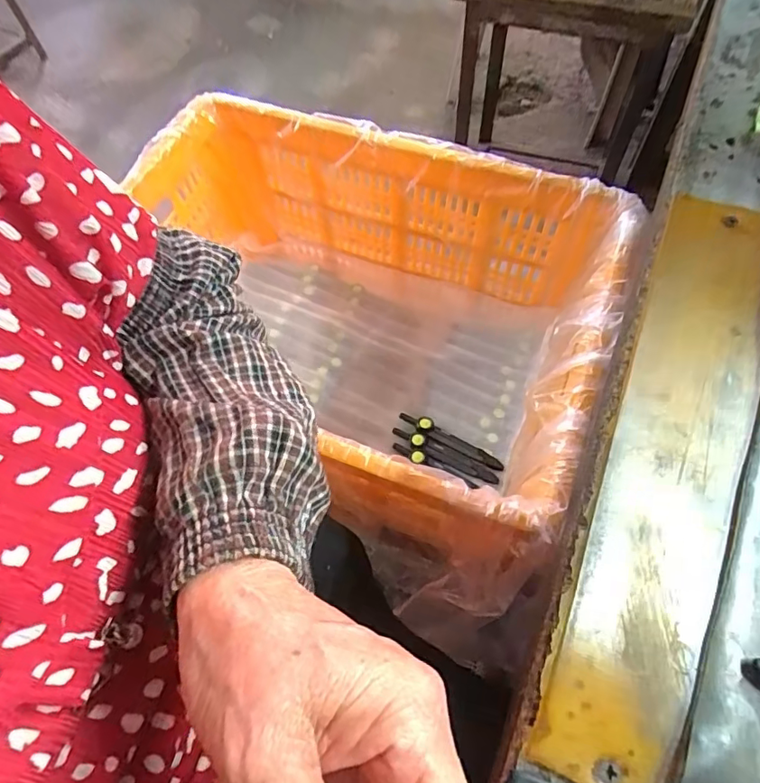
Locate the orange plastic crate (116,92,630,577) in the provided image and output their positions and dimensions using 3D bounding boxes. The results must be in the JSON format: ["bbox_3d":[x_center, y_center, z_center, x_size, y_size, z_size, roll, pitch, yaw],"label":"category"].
[{"bbox_3d":[-0.042,-0.077,0.560,0.495,0.229,0.344,21,65,13],"label":"orange plastic crate"}]

